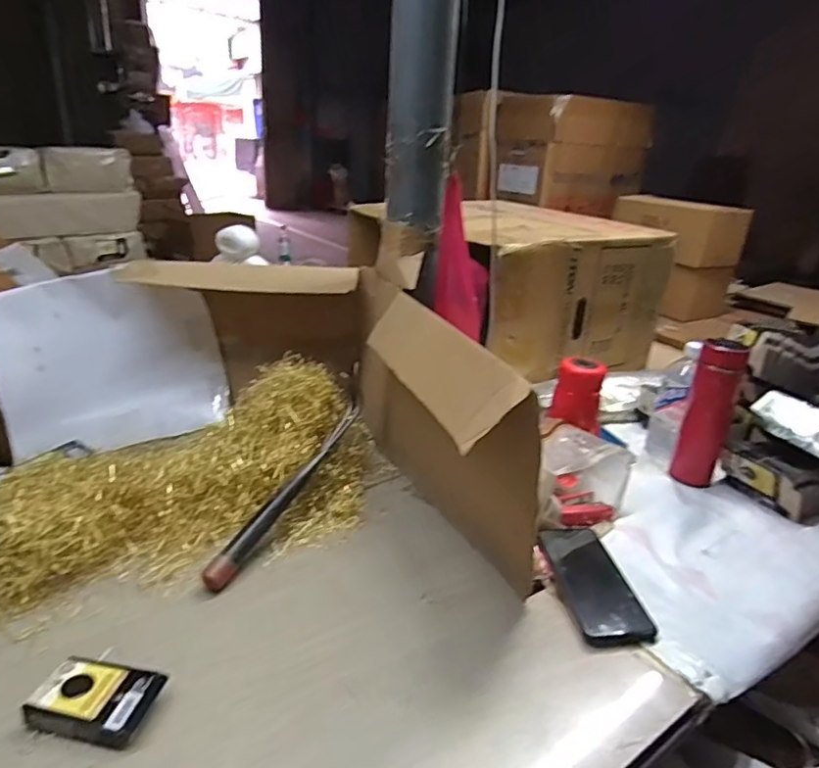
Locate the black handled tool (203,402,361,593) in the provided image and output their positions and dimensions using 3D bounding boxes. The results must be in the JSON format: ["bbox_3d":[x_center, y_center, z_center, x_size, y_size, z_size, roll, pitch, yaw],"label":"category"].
[{"bbox_3d":[-0.144,0.123,0.704,0.025,0.020,0.310,14,40,22],"label":"black handled tool"}]

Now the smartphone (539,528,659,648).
[{"bbox_3d":[0.206,0.220,0.637,0.080,0.017,0.173,1,23,-9],"label":"smartphone"}]

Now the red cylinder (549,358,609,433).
[{"bbox_3d":[0.250,0.013,0.827,0.072,0.088,0.065,11,23,16],"label":"red cylinder"}]

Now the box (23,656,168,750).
[{"bbox_3d":[-0.263,0.265,0.474,0.092,0.020,0.059,7,23,8],"label":"box"}]

